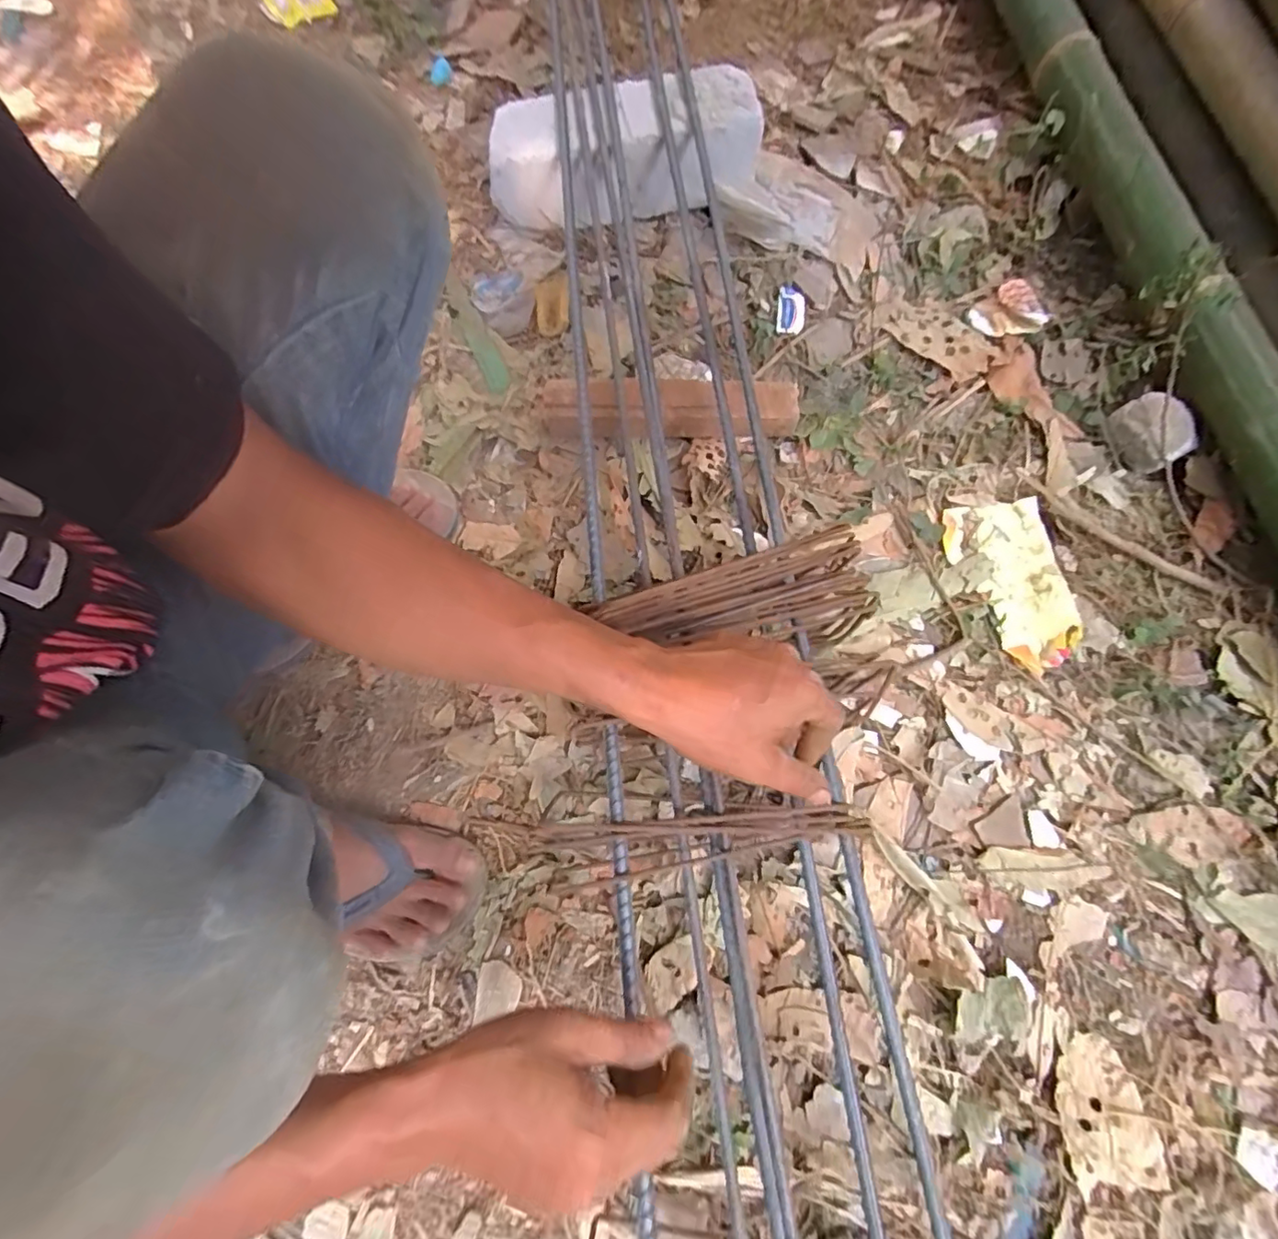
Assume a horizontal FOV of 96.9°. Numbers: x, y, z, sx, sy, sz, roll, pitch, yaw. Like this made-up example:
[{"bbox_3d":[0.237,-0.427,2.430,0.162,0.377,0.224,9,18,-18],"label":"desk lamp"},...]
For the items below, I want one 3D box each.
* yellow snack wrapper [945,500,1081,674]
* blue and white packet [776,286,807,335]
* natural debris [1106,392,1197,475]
[{"bbox_3d":[0.393,-0.038,0.597,0.105,0.015,0.182,-8,71,-3],"label":"yellow snack wrapper"},{"bbox_3d":[0.189,-0.378,0.700,0.036,0.014,0.076,7,71,2],"label":"blue and white packet"},{"bbox_3d":[0.546,-0.197,0.603,0.055,0.049,0.081,-30,75,-9],"label":"natural debris"}]

